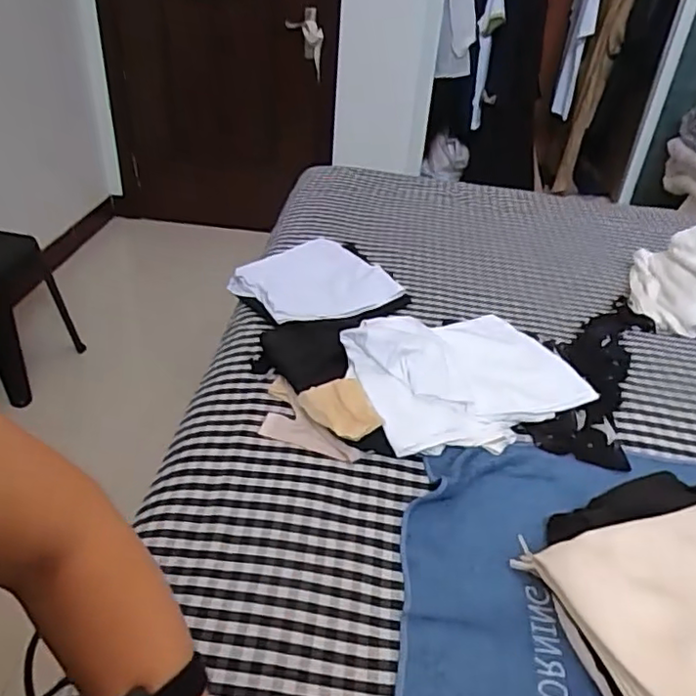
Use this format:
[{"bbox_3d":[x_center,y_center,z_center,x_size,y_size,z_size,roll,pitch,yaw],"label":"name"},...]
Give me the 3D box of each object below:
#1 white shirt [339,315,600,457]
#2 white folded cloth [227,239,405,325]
[{"bbox_3d":[0.178,0.033,0.944,0.352,0.099,0.247,-17,40,-29],"label":"white shirt"},{"bbox_3d":[-0.077,-0.132,1.183,0.257,0.037,0.297,-20,42,-32],"label":"white folded cloth"}]

